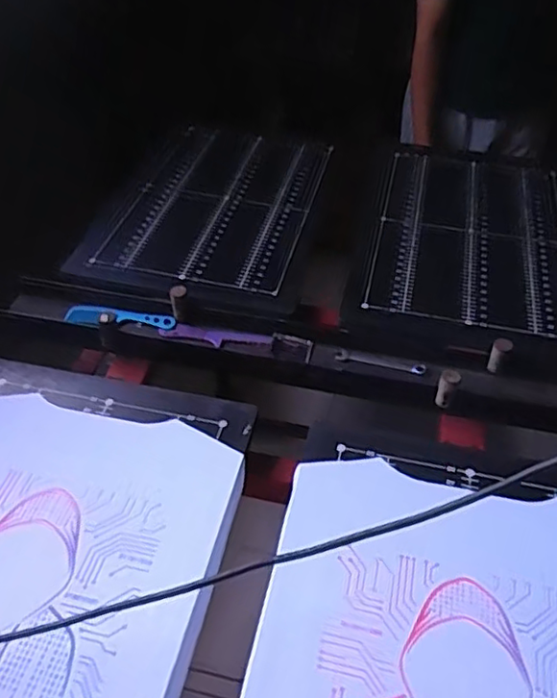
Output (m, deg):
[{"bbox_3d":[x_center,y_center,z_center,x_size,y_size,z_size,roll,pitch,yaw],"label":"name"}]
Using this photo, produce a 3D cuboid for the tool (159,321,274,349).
[{"bbox_3d":[-0.094,-0.019,0.933,0.167,0.011,0.035,5,44,4],"label":"tool"}]

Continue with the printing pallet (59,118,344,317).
[{"bbox_3d":[-0.112,-0.291,1.199,0.394,0.028,0.579,9,46,9],"label":"printing pallet"}]

